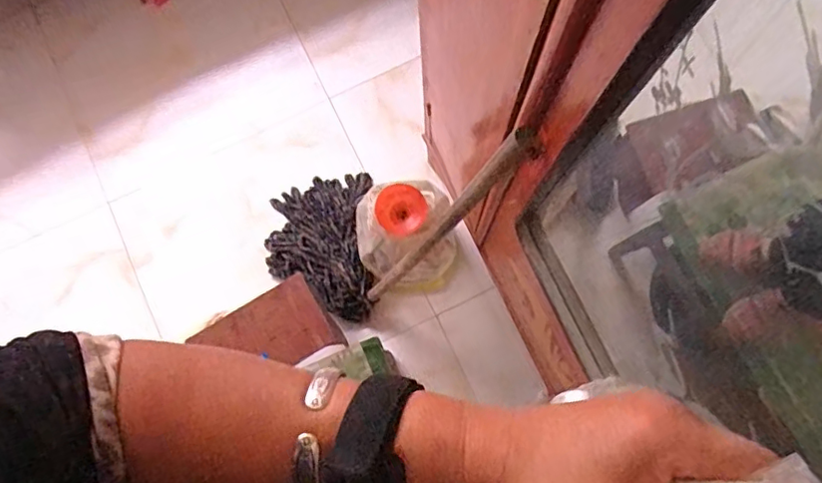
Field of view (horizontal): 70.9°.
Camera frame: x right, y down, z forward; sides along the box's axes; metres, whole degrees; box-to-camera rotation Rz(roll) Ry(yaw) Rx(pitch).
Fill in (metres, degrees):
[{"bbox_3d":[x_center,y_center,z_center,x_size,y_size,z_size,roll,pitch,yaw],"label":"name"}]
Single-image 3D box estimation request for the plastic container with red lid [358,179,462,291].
[{"bbox_3d":[-0.011,-0.002,1.531,0.252,0.428,0.248,-20,79,-2],"label":"plastic container with red lid"}]

